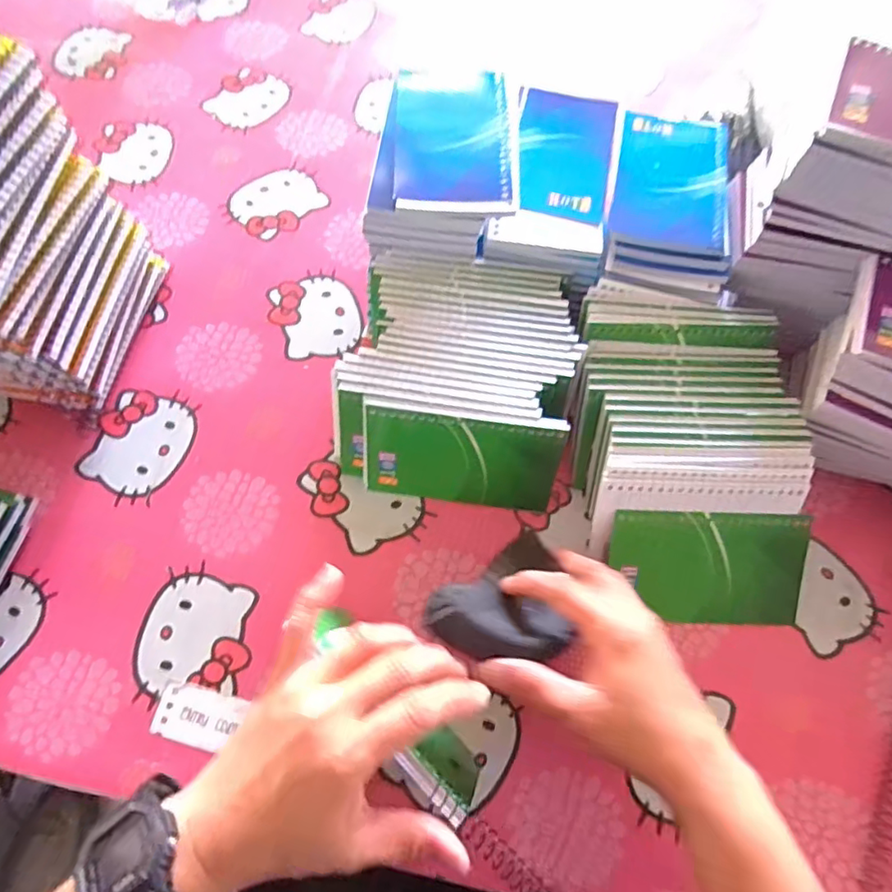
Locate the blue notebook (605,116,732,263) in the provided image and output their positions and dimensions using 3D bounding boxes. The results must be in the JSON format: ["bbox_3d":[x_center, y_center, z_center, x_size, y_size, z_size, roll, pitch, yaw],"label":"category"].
[{"bbox_3d":[0.167,-0.198,0.421,0.081,0.007,0.130,10,67,2],"label":"blue notebook"}]

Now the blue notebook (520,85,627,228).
[{"bbox_3d":[0.092,-0.224,0.431,0.076,0.006,0.132,13,67,4],"label":"blue notebook"}]

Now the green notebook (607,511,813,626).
[{"bbox_3d":[0.175,0.082,0.378,0.127,0.007,0.076,2,101,1],"label":"green notebook"}]

